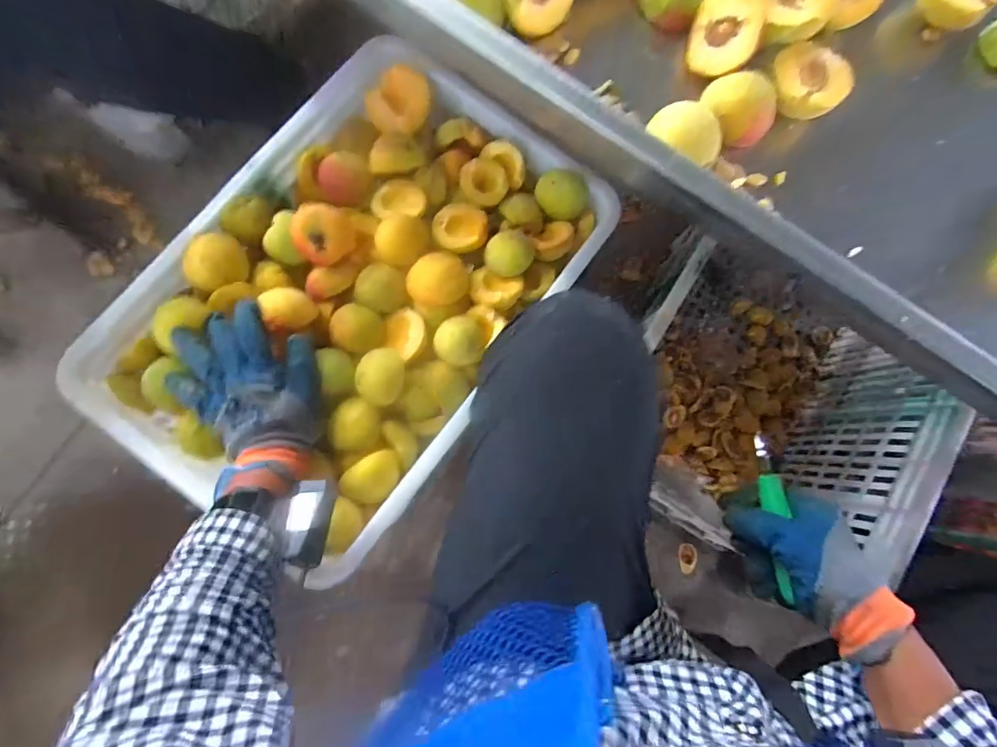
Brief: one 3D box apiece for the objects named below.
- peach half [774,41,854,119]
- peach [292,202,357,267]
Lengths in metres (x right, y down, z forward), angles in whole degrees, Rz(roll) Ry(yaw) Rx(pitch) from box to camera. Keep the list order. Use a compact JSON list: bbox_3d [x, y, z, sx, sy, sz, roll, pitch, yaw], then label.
[{"bbox_3d":[0.252,-0.237,0.377,0.052,0.024,0.061,-46,78,11],"label":"peach half"},{"bbox_3d":[-0.187,-0.148,0.491,0.056,0.045,0.058,1,82,-5],"label":"peach"}]

